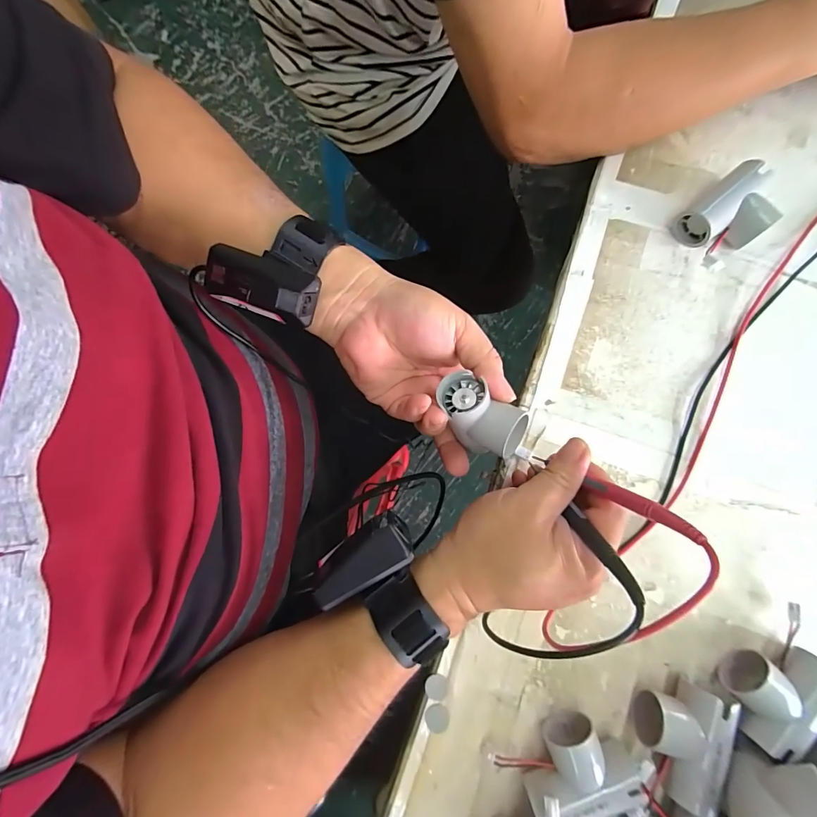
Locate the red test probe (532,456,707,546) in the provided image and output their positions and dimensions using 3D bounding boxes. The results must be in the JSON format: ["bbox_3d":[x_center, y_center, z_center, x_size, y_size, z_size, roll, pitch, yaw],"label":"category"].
[{"bbox_3d":[0.120,0.049,0.251,0.009,0.129,0.011,-43,113,-8],"label":"red test probe"}]

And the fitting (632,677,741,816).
[{"bbox_3d":[0.185,0.226,0.274,0.054,0.033,0.070,16,82,5],"label":"fitting"}]

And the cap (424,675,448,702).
[{"bbox_3d":[0.021,0.210,0.299,0.017,0.004,0.018,0,81,2],"label":"cap"}]

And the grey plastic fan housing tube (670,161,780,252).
[{"bbox_3d":[0.268,-0.160,0.331,0.067,0.033,0.053,-38,81,-4],"label":"grey plastic fan housing tube"}]

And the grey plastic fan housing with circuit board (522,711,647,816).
[{"bbox_3d":[0.116,0.247,0.272,0.074,0.036,0.055,-10,80,0],"label":"grey plastic fan housing with circuit board"}]

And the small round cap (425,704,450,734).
[{"bbox_3d":[0.022,0.231,0.295,0.018,0.004,0.019,0,81,2],"label":"small round cap"}]

